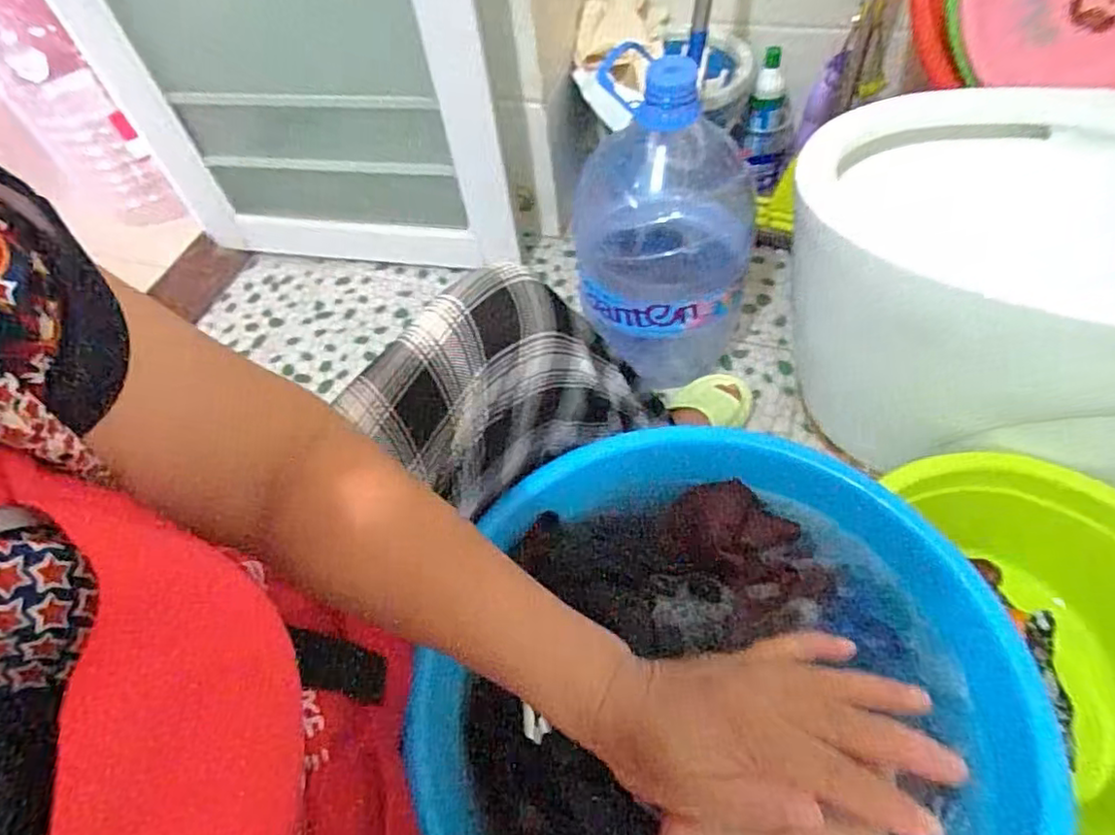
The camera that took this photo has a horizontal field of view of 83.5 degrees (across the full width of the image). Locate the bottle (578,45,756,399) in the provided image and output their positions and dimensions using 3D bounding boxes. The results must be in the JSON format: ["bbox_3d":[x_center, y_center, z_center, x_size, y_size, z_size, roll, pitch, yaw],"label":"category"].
[{"bbox_3d":[0.160,-0.259,0.885,0.218,0.454,0.250,9,56,14],"label":"bottle"}]

